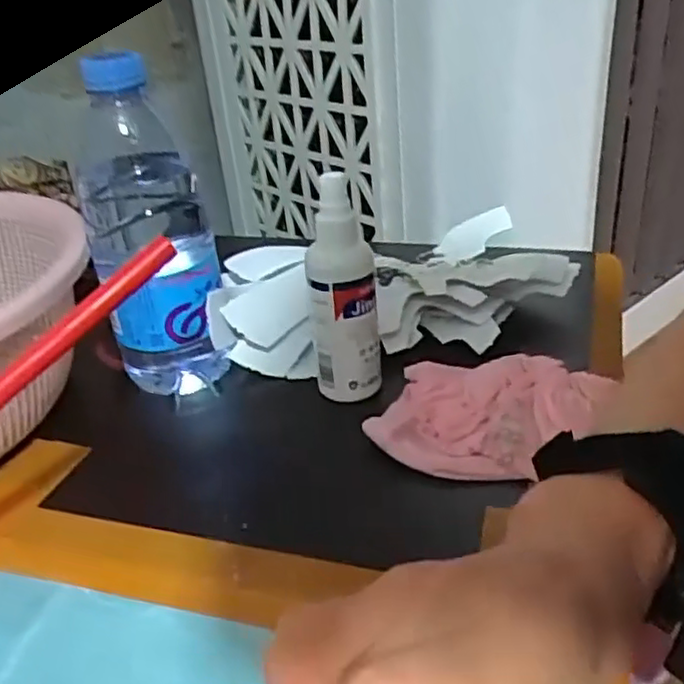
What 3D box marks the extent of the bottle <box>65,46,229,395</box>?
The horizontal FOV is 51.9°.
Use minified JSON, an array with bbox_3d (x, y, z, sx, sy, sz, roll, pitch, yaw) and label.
[{"bbox_3d":[-0.114,-0.065,0.416,0.068,0.190,0.061,-14,32,-11],"label":"bottle"}]

